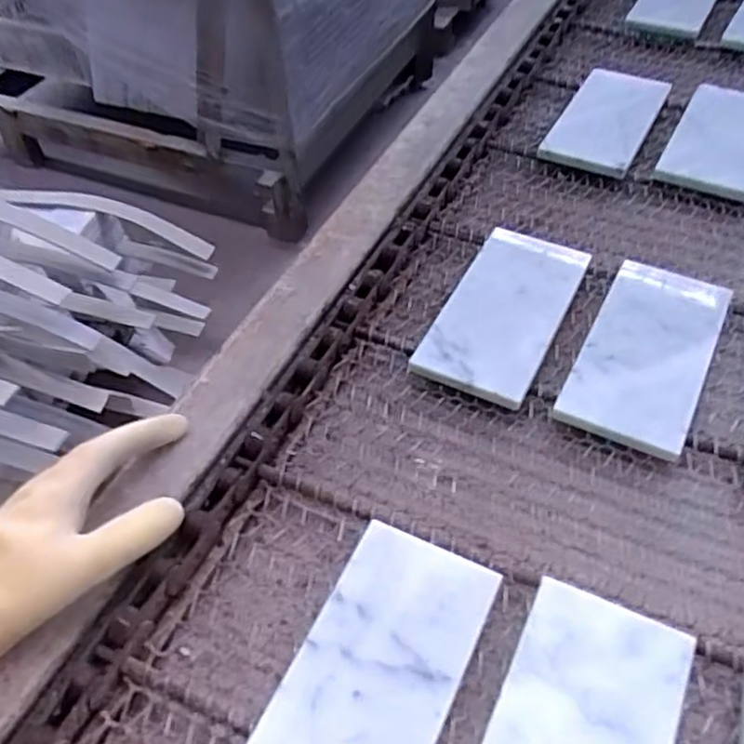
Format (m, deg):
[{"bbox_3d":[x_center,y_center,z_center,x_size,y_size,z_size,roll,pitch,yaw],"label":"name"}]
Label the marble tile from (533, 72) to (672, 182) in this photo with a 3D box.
[{"bbox_3d":[0.221,-0.240,0.677,0.078,0.013,0.161,21,54,19],"label":"marble tile"}]

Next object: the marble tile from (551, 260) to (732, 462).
[{"bbox_3d":[0.187,-0.018,0.486,0.076,0.010,0.165,17,50,23],"label":"marble tile"}]

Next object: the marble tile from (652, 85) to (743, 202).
[{"bbox_3d":[0.319,-0.215,0.653,0.079,0.011,0.163,22,54,20],"label":"marble tile"}]

